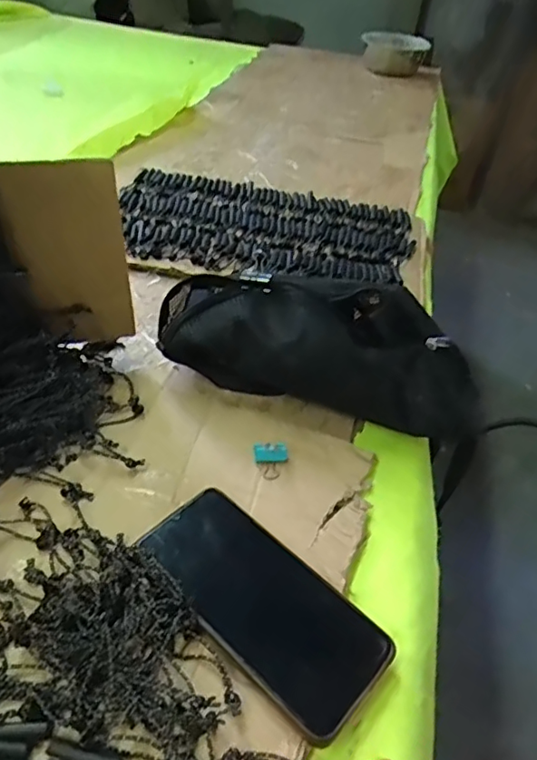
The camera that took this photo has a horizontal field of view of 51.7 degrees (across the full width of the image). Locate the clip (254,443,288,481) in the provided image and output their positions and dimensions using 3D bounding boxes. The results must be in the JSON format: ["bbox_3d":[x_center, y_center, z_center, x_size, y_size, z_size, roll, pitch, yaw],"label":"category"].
[{"bbox_3d":[0.002,0.062,0.431,0.026,0.009,0.031,4,42,-4],"label":"clip"}]

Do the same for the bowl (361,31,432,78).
[{"bbox_3d":[0.332,-0.858,1.471,0.153,0.098,0.153,4,42,-4],"label":"bowl"}]

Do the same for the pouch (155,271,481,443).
[{"bbox_3d":[0.042,-0.031,0.479,0.276,0.097,0.082,14,42,5],"label":"pouch"}]

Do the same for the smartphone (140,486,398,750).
[{"bbox_3d":[-0.005,0.133,0.344,0.158,0.013,0.074,35,48,28],"label":"smartphone"}]

